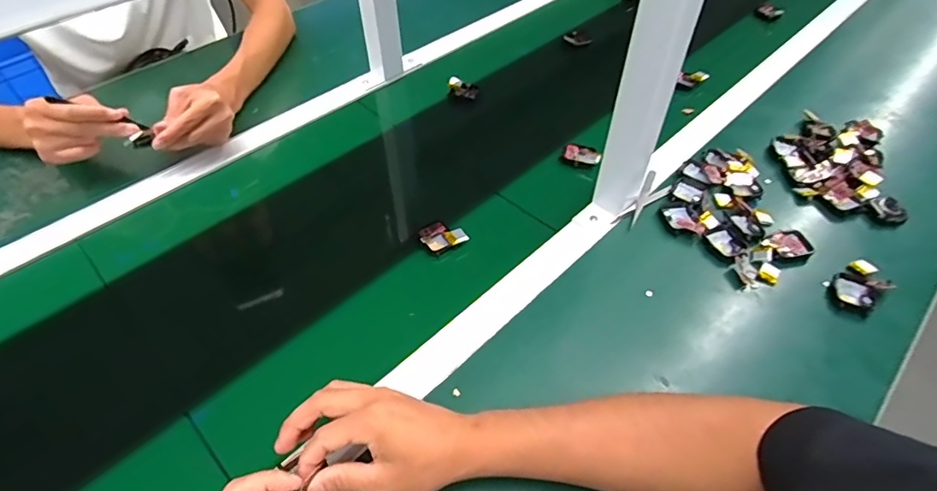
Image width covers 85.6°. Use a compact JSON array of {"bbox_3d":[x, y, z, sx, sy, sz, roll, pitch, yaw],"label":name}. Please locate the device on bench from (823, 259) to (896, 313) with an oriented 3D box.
[{"bbox_3d":[0.411,0.044,0.532,0.067,0.014,0.047,-22,53,-18],"label":"device on bench"}]

